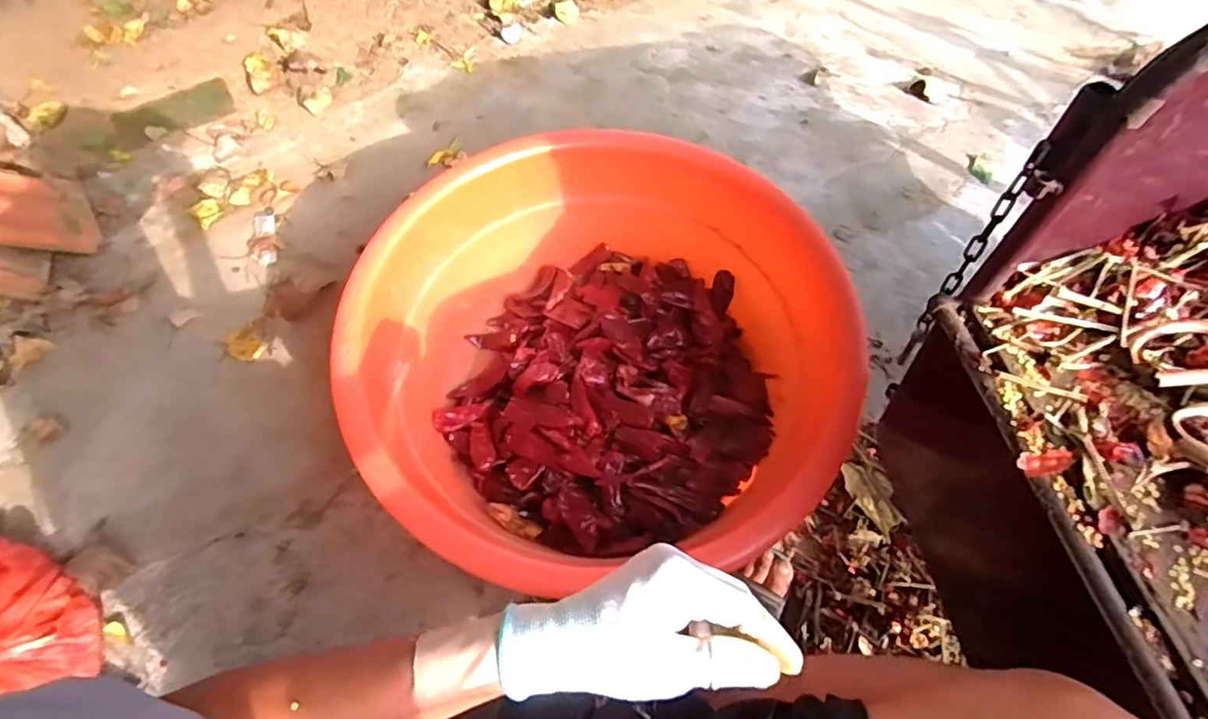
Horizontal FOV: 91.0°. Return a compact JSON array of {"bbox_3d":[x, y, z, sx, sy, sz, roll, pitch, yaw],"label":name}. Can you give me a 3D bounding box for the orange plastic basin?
[{"bbox_3d":[-0.001,-0.013,0.750,0.564,0.206,0.547,-1,58,1],"label":"orange plastic basin"}]

